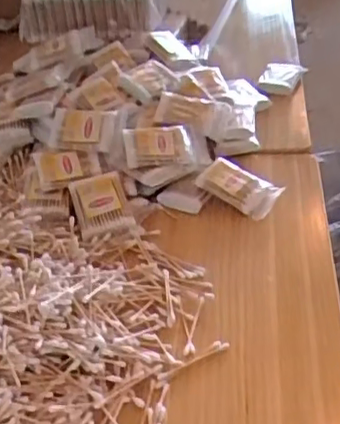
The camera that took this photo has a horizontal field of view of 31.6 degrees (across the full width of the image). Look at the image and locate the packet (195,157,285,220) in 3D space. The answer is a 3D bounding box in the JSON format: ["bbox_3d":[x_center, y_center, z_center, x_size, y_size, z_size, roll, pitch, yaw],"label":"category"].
[{"bbox_3d":[0.083,-0.031,0.718,0.092,0.011,0.059,32,60,7],"label":"packet"}]

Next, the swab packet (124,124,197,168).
[{"bbox_3d":[-0.013,-0.082,0.736,0.083,0.015,0.063,-6,64,-1],"label":"swab packet"}]

